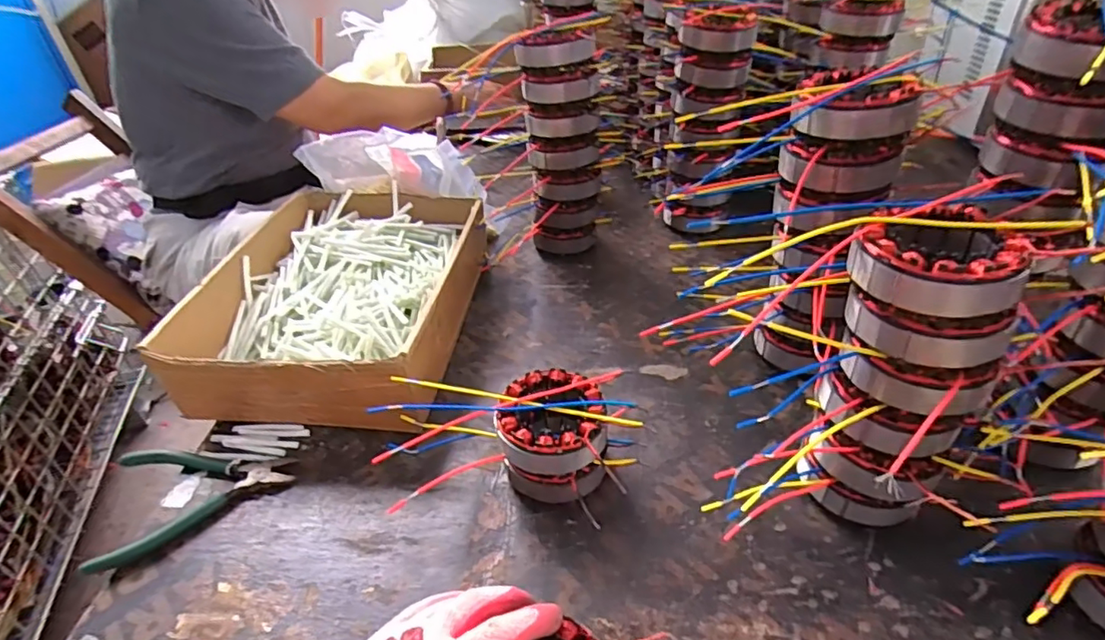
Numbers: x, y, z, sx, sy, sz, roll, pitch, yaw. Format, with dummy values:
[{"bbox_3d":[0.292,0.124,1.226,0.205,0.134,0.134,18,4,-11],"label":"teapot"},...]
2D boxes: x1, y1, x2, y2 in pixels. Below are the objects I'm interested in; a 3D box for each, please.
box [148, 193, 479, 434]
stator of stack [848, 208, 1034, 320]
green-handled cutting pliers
[{"bbox_3d":[-0.217,-0.026,0.634,0.241,0.102,0.335,0,38,6],"label":"box"},{"bbox_3d":[0.221,-0.038,0.335,0.084,0.034,0.071,10,40,18],"label":"stator of stack"},{"bbox_3d":[-0.299,0.136,0.488,0.144,0.014,0.131,-17,40,-15],"label":"green-handled cutting pliers"}]

